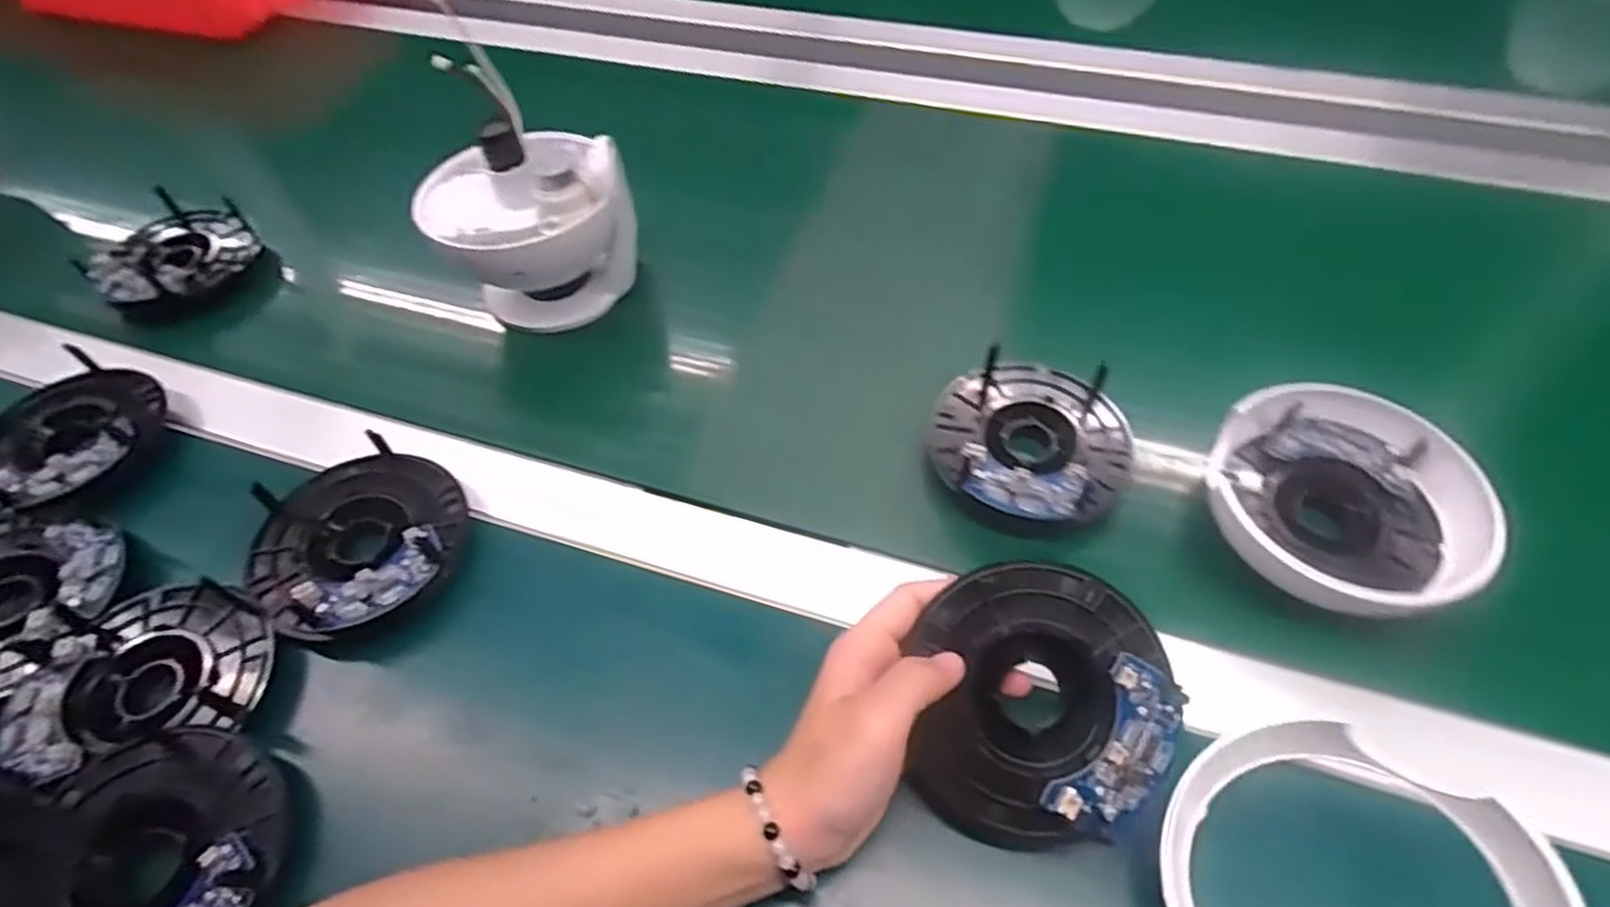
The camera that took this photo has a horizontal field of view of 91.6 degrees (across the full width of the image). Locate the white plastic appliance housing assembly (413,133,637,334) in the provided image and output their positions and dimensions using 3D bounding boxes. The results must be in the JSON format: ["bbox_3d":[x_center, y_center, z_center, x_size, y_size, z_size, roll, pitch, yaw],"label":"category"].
[{"bbox_3d":[-0.173,-0.138,0.488,0.103,0.097,0.108,36,63,26],"label":"white plastic appliance housing assembly"}]

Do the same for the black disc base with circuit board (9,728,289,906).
[{"bbox_3d":[-0.260,0.161,0.307,0.096,0.017,0.094,-31,54,-19],"label":"black disc base with circuit board"}]

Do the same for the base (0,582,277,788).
[{"bbox_3d":[-0.298,0.099,0.356,0.098,0.022,0.081,-22,52,-12],"label":"base"}]

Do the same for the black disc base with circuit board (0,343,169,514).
[{"bbox_3d":[-0.420,-0.011,0.443,0.098,0.037,0.097,22,56,22],"label":"black disc base with circuit board"}]

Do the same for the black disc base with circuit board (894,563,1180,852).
[{"bbox_3d":[0.092,0.097,0.304,0.094,0.014,0.103,2,79,13],"label":"black disc base with circuit board"}]

